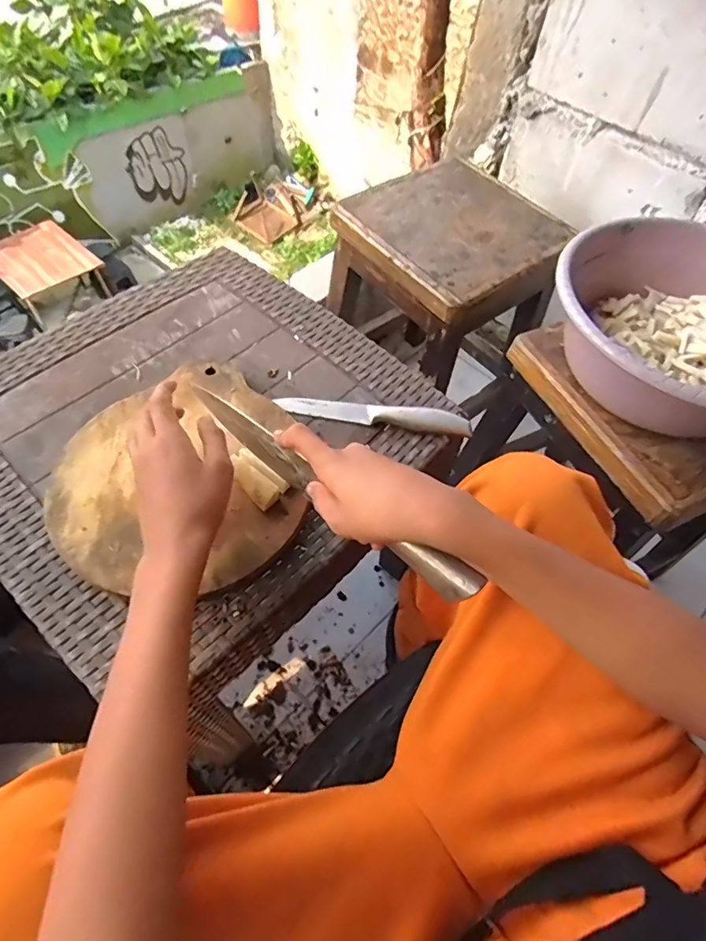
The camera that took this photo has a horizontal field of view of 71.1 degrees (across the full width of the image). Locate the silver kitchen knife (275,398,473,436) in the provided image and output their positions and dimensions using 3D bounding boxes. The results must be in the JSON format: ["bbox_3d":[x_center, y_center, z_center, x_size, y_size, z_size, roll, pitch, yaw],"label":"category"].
[{"bbox_3d":[0.022,-0.062,0.535,0.206,0.023,0.023,10,58,3],"label":"silver kitchen knife"}]

